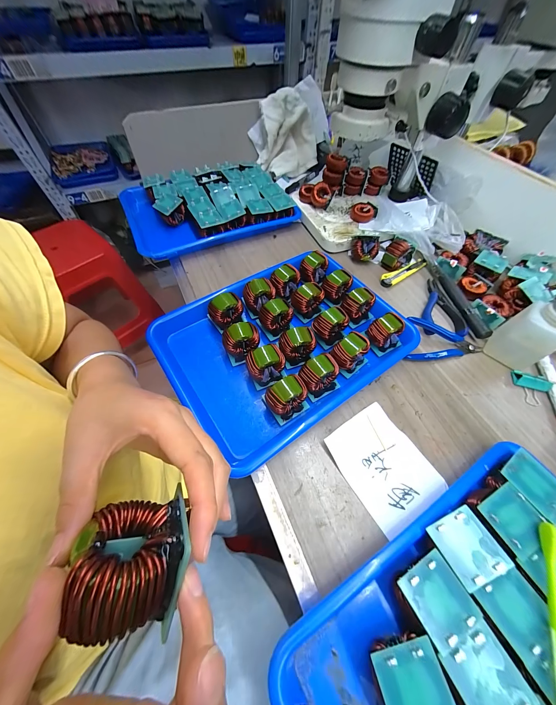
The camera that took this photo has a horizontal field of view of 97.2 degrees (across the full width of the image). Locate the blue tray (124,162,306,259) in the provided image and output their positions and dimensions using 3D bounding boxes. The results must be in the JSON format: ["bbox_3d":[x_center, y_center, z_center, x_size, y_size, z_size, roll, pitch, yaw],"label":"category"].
[{"bbox_3d":[-0.149,-0.307,0.515,0.309,0.052,0.232,-24,62,-16],"label":"blue tray"}]

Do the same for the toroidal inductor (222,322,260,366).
[{"bbox_3d":[-0.049,-0.013,0.339,0.048,0.049,0.035,-24,62,-16],"label":"toroidal inductor"}]

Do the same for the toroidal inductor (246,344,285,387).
[{"bbox_3d":[-0.015,0.018,0.320,0.047,0.044,0.037,-20,61,-13],"label":"toroidal inductor"}]

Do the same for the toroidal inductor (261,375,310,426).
[{"bbox_3d":[0.012,0.056,0.297,0.050,0.044,0.040,-22,62,-15],"label":"toroidal inductor"}]

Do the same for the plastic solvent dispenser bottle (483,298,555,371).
[{"bbox_3d":[0.344,-0.030,0.326,0.055,0.113,0.053,38,64,19],"label":"plastic solvent dispenser bottle"}]

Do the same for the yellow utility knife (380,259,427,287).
[{"bbox_3d":[0.236,-0.150,0.458,0.112,0.008,0.024,-28,84,-19],"label":"yellow utility knife"}]

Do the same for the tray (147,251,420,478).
[{"bbox_3d":[0.009,-0.024,0.352,0.320,0.052,0.243,-31,64,-19],"label":"tray"}]

